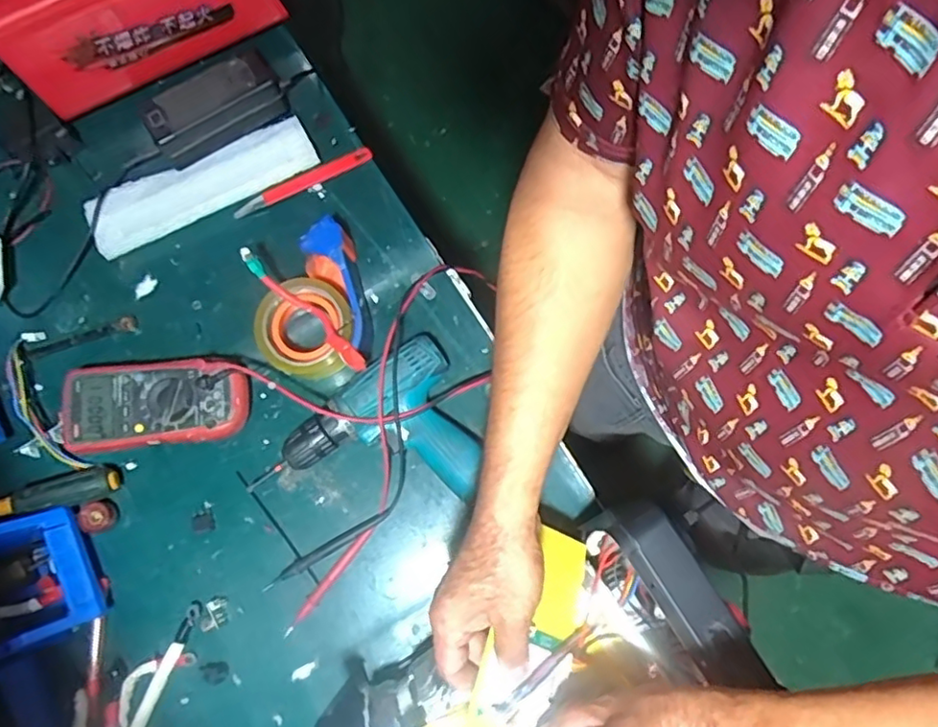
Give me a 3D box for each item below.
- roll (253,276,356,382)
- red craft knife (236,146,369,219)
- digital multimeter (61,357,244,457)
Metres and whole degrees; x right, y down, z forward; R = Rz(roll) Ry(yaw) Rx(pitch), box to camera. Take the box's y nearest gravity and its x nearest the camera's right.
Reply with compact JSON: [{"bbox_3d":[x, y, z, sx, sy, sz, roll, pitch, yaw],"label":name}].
[{"bbox_3d":[-0.166,-0.032,0.643,0.097,0.060,0.098,0,76,0],"label":"roll"},{"bbox_3d":[-0.189,-0.208,0.704,0.167,0.014,0.015,-29,78,-7],"label":"red craft knife"},{"bbox_3d":[-0.317,0.040,0.630,0.184,0.046,0.089,-7,76,-2],"label":"digital multimeter"}]

